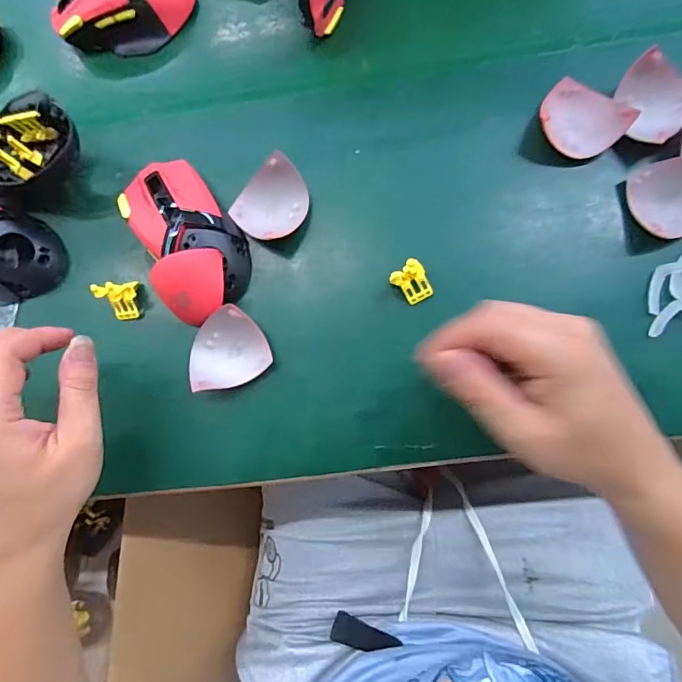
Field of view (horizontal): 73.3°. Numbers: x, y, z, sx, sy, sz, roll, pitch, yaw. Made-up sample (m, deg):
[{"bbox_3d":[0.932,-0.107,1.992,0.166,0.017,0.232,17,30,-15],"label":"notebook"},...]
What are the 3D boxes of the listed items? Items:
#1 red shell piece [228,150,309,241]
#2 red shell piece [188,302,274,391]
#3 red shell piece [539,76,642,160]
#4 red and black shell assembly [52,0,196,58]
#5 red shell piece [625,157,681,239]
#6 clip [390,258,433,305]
[{"bbox_3d":[-0.051,-0.106,0.353,0.047,0.023,0.059,40,87,9],"label":"red shell piece"},{"bbox_3d":[-0.086,0.008,0.339,0.059,0.025,0.052,-33,81,0],"label":"red shell piece"},{"bbox_3d":[0.175,-0.161,0.337,0.060,0.028,0.048,39,87,9],"label":"red shell piece"},{"bbox_3d":[-0.186,-0.282,0.389,0.118,0.037,0.057,-16,81,3],"label":"red and black shell assembly"},{"bbox_3d":[0.236,-0.102,0.319,0.055,0.029,0.053,-1,82,5],"label":"red shell piece"},{"bbox_3d":[0.052,-0.042,0.332,0.026,0.034,0.025,-25,81,2],"label":"clip"}]

